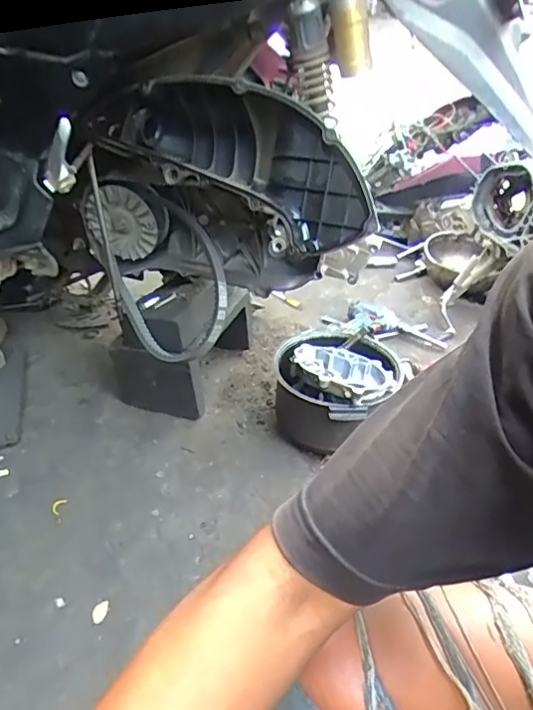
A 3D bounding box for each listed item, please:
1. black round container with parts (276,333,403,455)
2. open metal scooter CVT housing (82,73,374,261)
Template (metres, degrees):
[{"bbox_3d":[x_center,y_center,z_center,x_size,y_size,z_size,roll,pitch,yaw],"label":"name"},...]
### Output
[{"bbox_3d":[0.129,0.069,1.069,0.211,0.169,0.227,1,35,-1],"label":"black round container with parts"},{"bbox_3d":[-0.039,-0.287,0.778,0.431,0.153,0.103,30,42,14],"label":"open metal scooter CVT housing"}]

